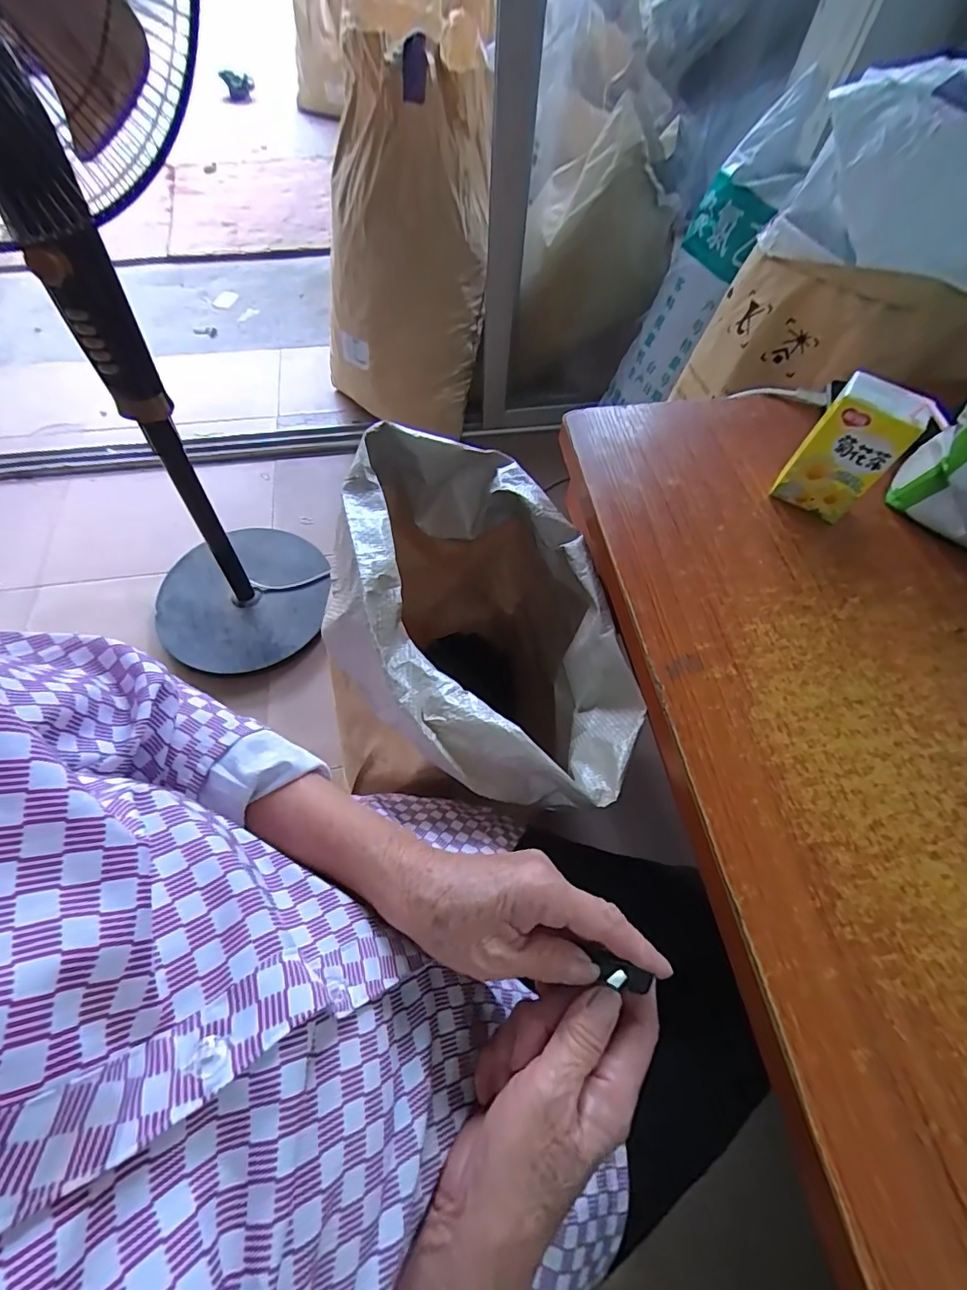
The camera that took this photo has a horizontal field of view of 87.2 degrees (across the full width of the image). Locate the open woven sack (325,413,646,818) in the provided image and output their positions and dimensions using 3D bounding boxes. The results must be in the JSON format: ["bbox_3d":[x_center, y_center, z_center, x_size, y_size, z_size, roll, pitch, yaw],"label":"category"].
[{"bbox_3d":[0.003,0.051,0.698,0.291,0.554,0.375,4,62,-1],"label":"open woven sack"}]

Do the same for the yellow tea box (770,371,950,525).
[{"bbox_3d":[0.321,-0.167,0.448,0.071,0.115,0.040,32,67,15],"label":"yellow tea box"}]

